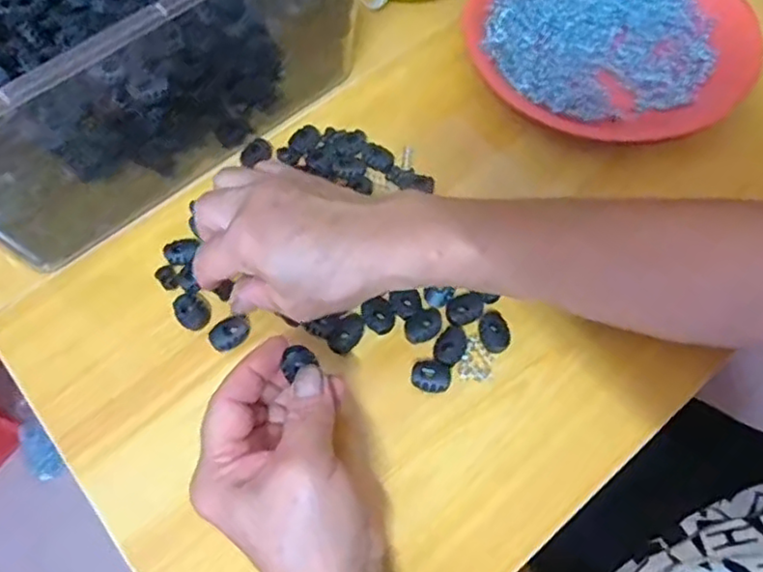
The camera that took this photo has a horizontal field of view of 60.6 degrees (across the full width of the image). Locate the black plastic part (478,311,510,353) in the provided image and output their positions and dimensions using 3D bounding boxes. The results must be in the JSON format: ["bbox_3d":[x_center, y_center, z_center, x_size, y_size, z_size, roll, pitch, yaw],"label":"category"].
[{"bbox_3d":[0.064,0.026,0.374,0.018,0.004,0.024,-3,65,-1],"label":"black plastic part"}]

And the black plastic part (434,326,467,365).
[{"bbox_3d":[0.039,0.033,0.368,0.016,0.004,0.024,34,70,15],"label":"black plastic part"}]

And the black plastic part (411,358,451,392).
[{"bbox_3d":[0.028,0.049,0.360,0.021,0.004,0.018,12,66,6],"label":"black plastic part"}]

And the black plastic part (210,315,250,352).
[{"bbox_3d":[-0.086,0.027,0.372,0.017,0.005,0.023,34,70,15],"label":"black plastic part"}]

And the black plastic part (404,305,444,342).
[{"bbox_3d":[0.024,0.022,0.374,0.024,0.004,0.018,-41,71,-16],"label":"black plastic part"}]

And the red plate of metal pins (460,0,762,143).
[{"bbox_3d":[0.160,-0.181,0.463,0.191,0.020,0.176,0,65,0],"label":"red plate of metal pins"}]

